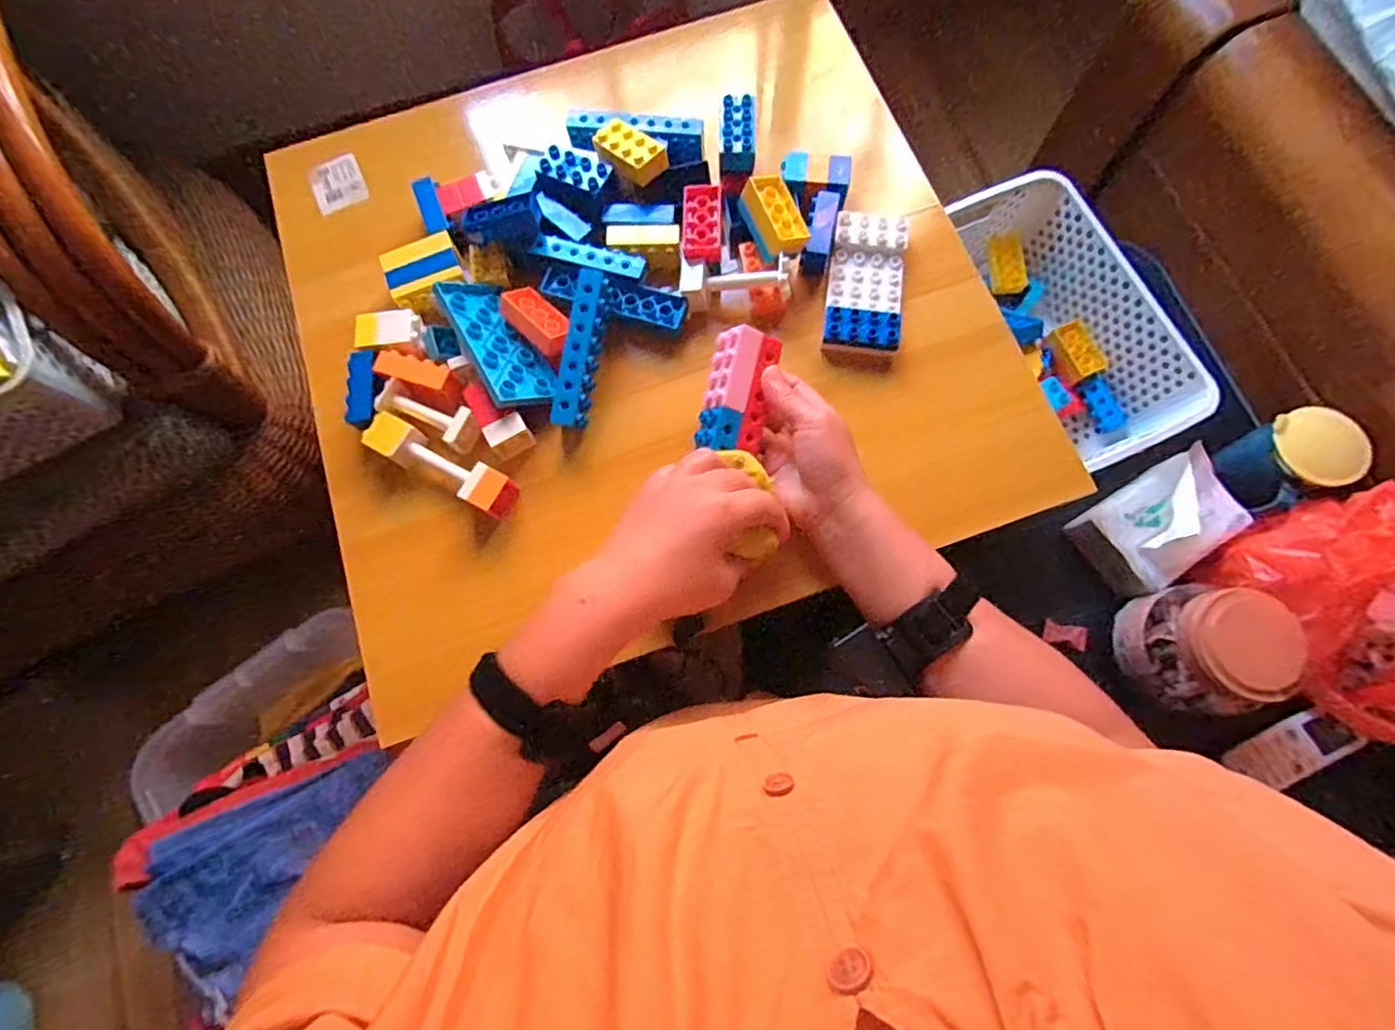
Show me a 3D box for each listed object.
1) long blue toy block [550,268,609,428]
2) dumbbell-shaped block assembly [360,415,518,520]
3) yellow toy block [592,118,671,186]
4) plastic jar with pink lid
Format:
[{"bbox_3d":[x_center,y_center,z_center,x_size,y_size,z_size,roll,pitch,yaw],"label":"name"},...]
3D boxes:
[{"bbox_3d":[-0.095,-0.136,0.499,0.026,0.020,0.126,10,89,5],"label":"long blue toy block"},{"bbox_3d":[-0.208,-0.040,0.498,0.133,0.031,0.033,27,77,9],"label":"dumbbell-shaped block assembly"},{"bbox_3d":[-0.058,-0.320,0.534,0.038,0.017,0.067,-43,78,-9],"label":"yellow toy block"},{"bbox_3d":[0.464,0.121,0.553,0.097,0.098,0.114,-20,75,-4],"label":"plastic jar with pink lid"}]

